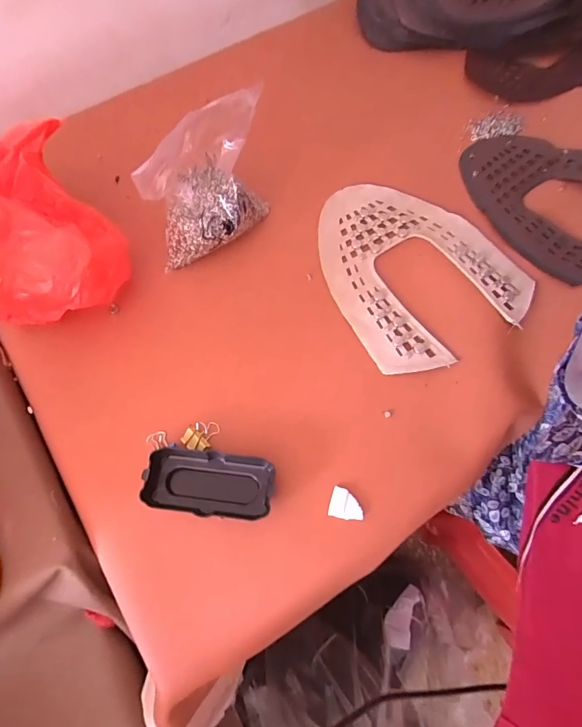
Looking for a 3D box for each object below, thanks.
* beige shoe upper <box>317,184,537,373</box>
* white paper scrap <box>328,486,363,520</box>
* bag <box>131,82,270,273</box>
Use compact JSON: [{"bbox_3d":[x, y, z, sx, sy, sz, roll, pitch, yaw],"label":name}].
[{"bbox_3d":[0.126,-0.113,0.446,0.187,0.012,0.237,-30,69,-10],"label":"beige shoe upper"},{"bbox_3d":[0.048,0.122,0.346,0.028,0.004,0.025,11,67,7],"label":"white paper scrap"},{"bbox_3d":[-0.086,-0.183,0.416,0.078,0.142,0.136,22,69,11],"label":"bag"}]

